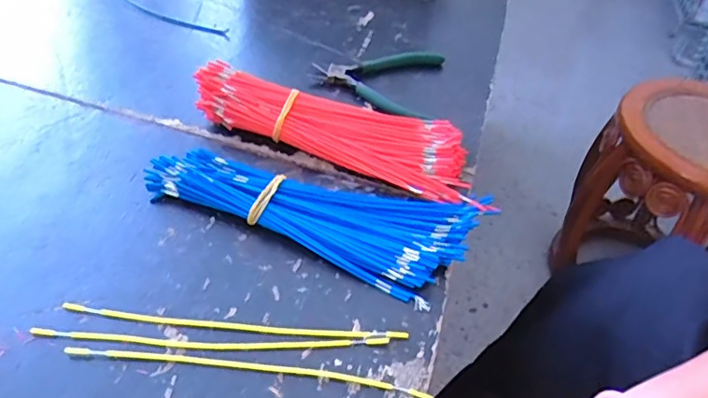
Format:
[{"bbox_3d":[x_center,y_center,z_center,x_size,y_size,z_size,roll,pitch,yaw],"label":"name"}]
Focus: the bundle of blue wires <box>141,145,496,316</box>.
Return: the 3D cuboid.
[{"bbox_3d":[-0.032,0.001,0.461,0.255,0.022,0.108,18,45,11],"label":"bundle of blue wires"}]

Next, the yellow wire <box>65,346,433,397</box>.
[{"bbox_3d":[-0.066,0.106,0.360,0.227,0.004,0.012,8,44,1],"label":"yellow wire"}]

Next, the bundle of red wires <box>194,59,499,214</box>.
[{"bbox_3d":[-0.015,-0.060,0.508,0.260,0.044,0.068,16,45,9],"label":"bundle of red wires"}]

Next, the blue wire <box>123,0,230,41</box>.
[{"bbox_3d":[-0.235,-0.227,0.686,0.211,0.008,0.035,27,47,19],"label":"blue wire"}]

